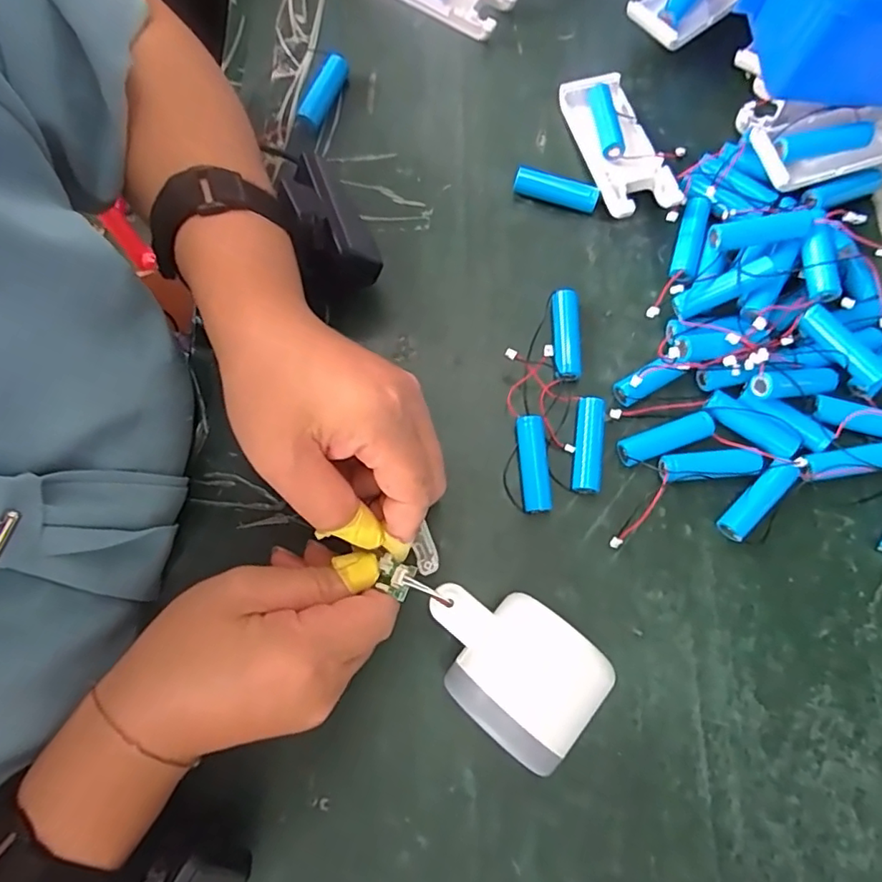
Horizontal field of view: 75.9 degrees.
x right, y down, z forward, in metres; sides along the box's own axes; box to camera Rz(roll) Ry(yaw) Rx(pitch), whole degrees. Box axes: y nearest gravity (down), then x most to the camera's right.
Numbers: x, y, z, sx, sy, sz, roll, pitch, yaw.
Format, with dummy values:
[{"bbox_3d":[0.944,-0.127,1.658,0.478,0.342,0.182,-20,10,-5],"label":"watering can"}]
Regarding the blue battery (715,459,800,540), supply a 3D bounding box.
[{"bbox_3d":[0.165,0.030,0.295,0.048,0.014,0.016,-44,79,-9],"label":"blue battery"}]

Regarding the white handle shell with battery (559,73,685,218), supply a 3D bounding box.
[{"bbox_3d":[0.106,-0.178,0.341,0.040,0.021,0.100,-13,76,-2],"label":"white handle shell with battery"}]

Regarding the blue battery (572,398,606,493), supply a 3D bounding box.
[{"bbox_3d":[0.079,0.003,0.304,0.015,0.014,0.051,5,76,3],"label":"blue battery"}]

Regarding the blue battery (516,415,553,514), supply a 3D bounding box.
[{"bbox_3d":[0.049,0.012,0.300,0.015,0.016,0.049,-5,75,0],"label":"blue battery"}]

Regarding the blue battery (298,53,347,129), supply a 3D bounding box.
[{"bbox_3d":[-0.076,-0.221,0.359,0.014,0.017,0.049,21,77,6],"label":"blue battery"}]

